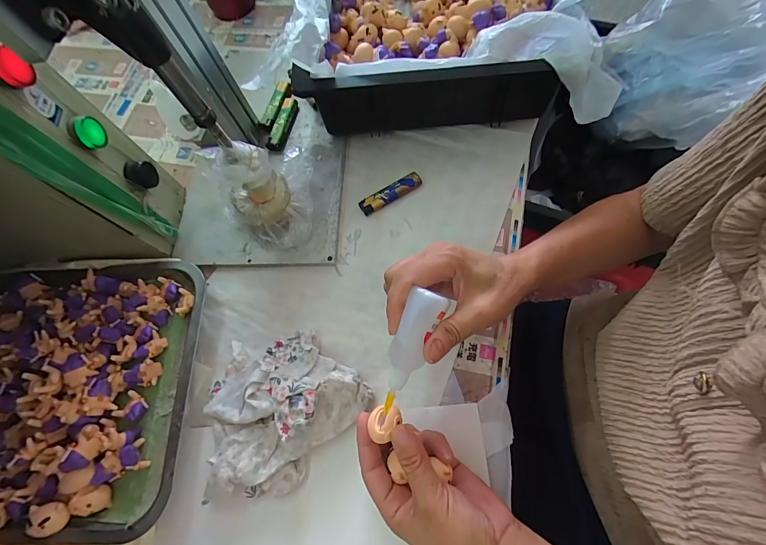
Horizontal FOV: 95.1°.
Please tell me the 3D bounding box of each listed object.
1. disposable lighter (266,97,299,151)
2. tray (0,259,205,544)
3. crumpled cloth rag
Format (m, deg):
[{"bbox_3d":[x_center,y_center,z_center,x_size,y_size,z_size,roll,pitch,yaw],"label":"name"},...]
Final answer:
[{"bbox_3d":[-0.135,-0.201,0.472,0.021,0.014,0.076,14,72,13],"label":"disposable lighter"},{"bbox_3d":[-0.358,0.111,0.351,0.328,0.039,0.258,-4,69,6],"label":"tray"},{"bbox_3d":[-0.109,0.127,0.336,0.134,0.039,0.149,39,79,19],"label":"crumpled cloth rag"}]

